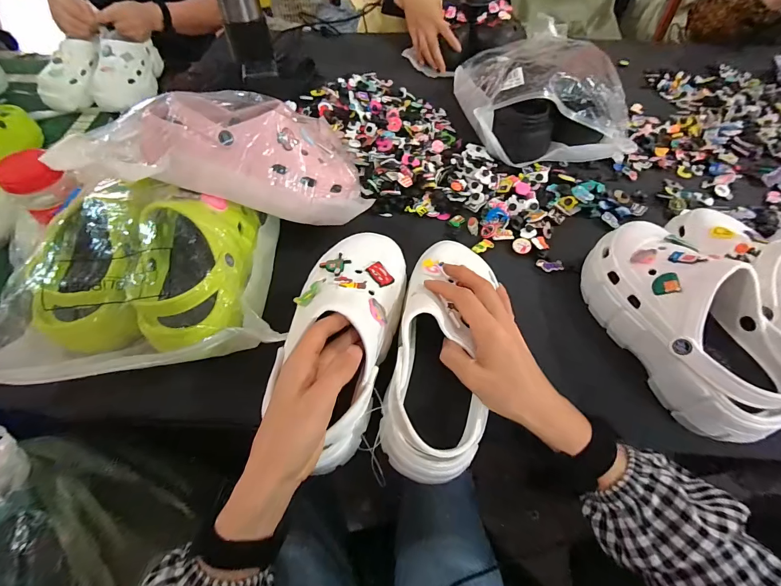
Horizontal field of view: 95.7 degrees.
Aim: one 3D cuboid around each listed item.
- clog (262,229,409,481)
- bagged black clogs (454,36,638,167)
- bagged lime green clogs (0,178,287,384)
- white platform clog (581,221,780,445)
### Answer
[{"bbox_3d":[-0.048,0.041,0.346,0.108,0.073,0.234,6,69,3],"label":"clog"},{"bbox_3d":[0.269,-0.372,0.633,0.253,0.122,0.285,-2,57,-2],"label":"bagged black clogs"},{"bbox_3d":[-0.283,-0.026,0.403,0.276,0.096,0.214,-8,57,-6],"label":"bagged lime green clogs"},{"bbox_3d":[0.317,0.024,0.387,0.097,0.103,0.247,-15,58,-10],"label":"white platform clog"}]

